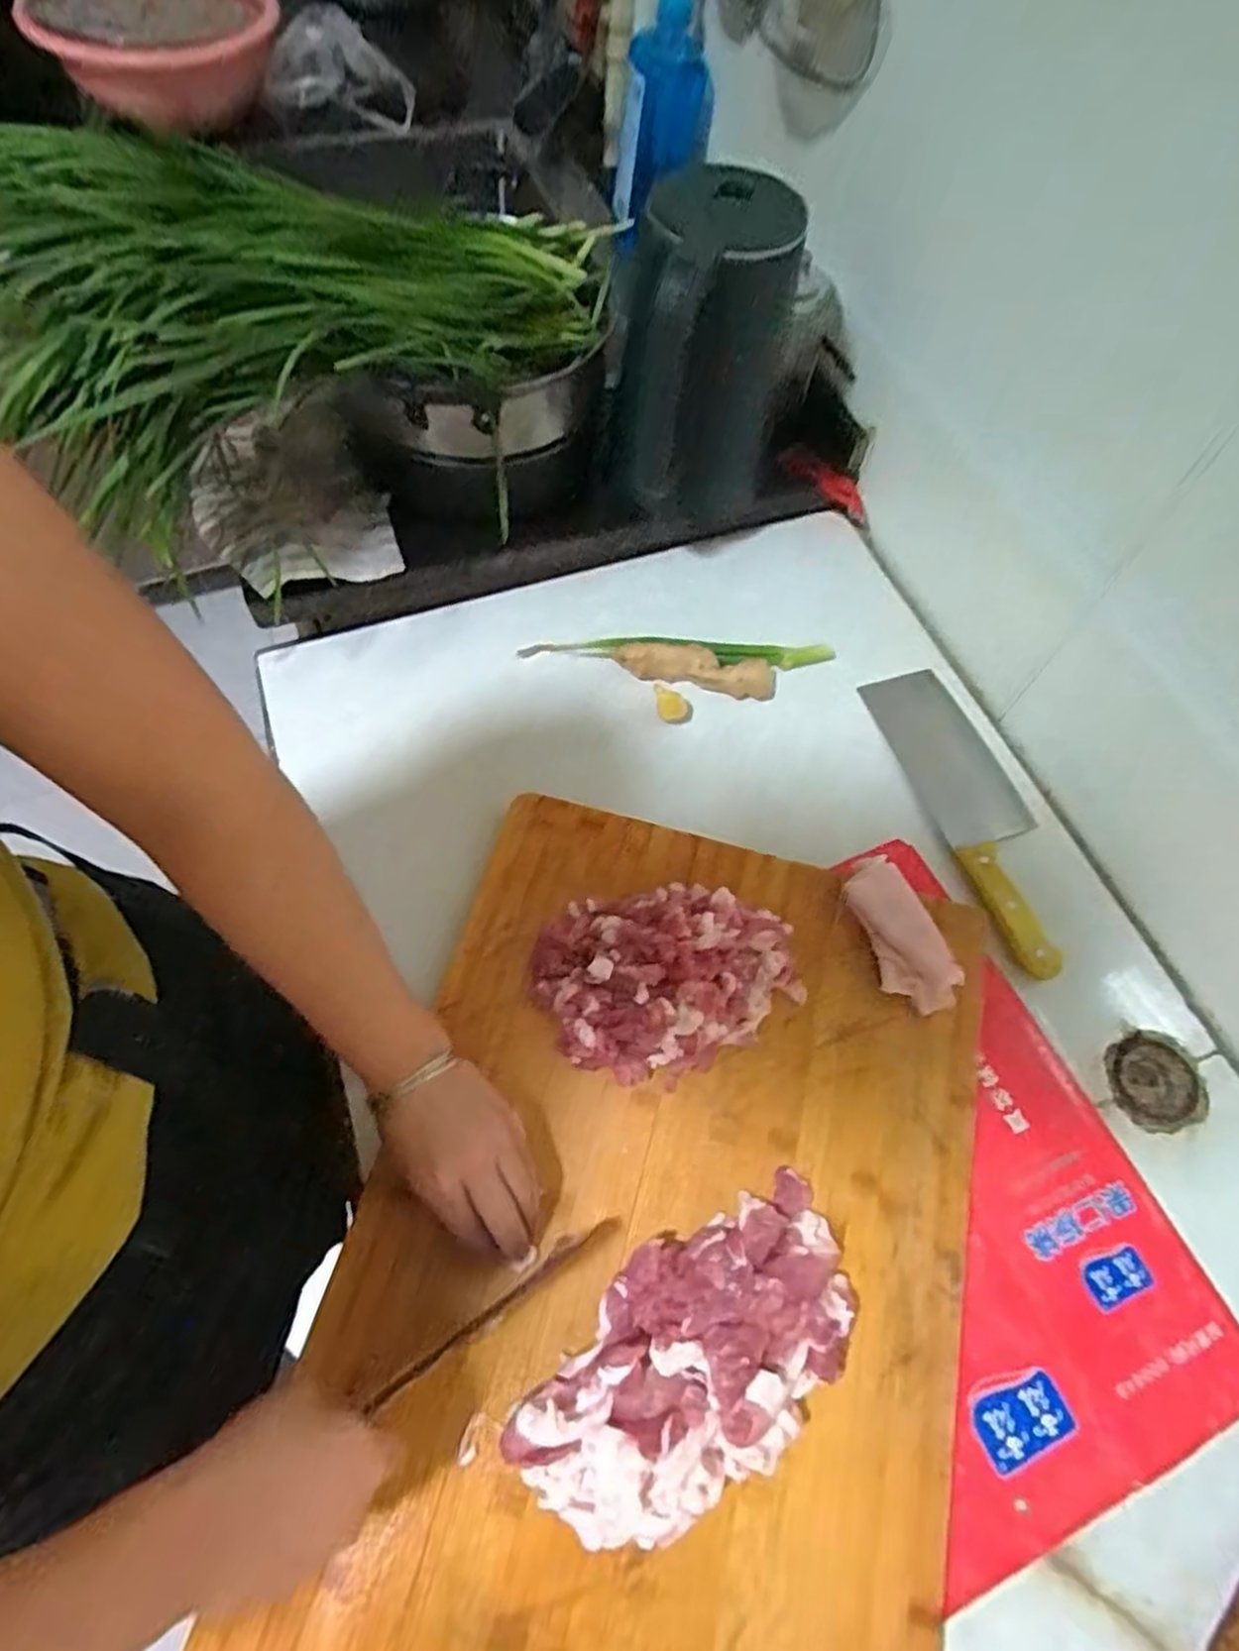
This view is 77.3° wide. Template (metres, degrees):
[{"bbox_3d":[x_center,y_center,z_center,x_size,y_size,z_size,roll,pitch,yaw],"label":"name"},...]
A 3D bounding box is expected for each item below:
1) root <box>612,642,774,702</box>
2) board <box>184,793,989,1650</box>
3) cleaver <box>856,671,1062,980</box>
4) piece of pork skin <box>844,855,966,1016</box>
[{"bbox_3d":[0.069,-0.142,0.693,0.142,0.027,0.029,11,63,4],"label":"root"},{"bbox_3d":[0.022,0.261,0.472,0.366,0.022,0.558,14,64,6],"label":"board"},{"bbox_3d":[0.293,-0.017,0.630,0.073,0.028,0.275,-16,64,-9],"label":"cleaver"},{"bbox_3d":[0.199,0.076,0.553,0.047,0.023,0.112,-20,65,-11],"label":"piece of pork skin"}]

